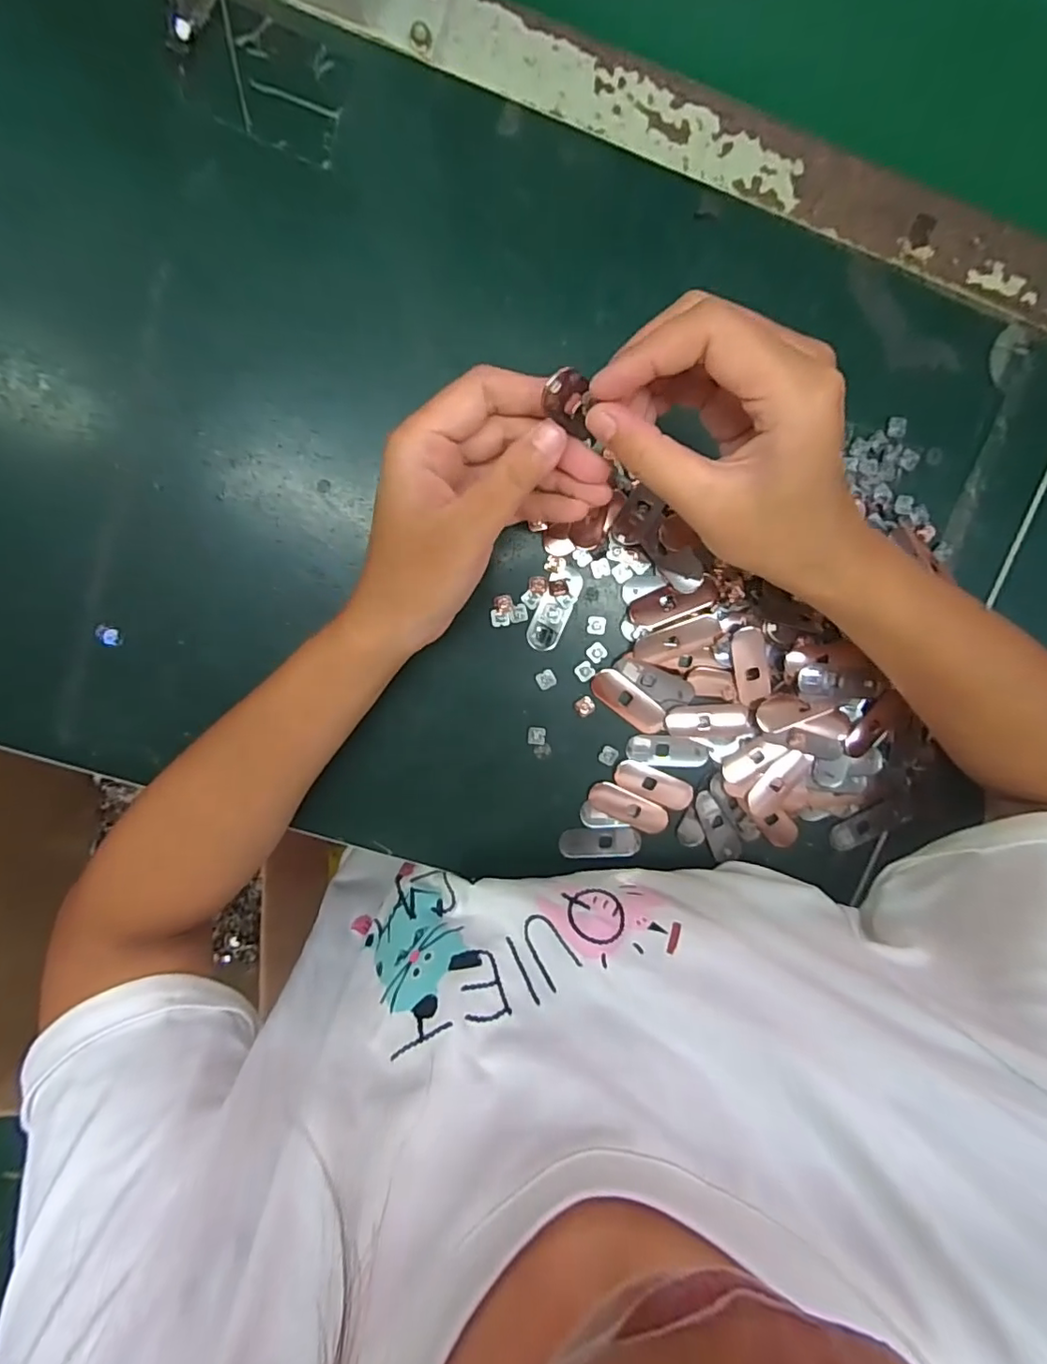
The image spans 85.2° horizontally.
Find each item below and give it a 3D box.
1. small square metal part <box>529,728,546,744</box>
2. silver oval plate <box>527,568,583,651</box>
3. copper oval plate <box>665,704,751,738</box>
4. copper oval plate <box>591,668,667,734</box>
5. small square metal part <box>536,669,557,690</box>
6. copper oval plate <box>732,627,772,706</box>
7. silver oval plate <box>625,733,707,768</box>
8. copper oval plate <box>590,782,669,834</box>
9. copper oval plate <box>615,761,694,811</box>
[{"bbox_3d":[0.008,0.032,0.333,0.010,0.004,0.010,1,99,-3],"label":"small square metal part"},{"bbox_3d":[0.018,-0.041,0.320,0.019,0.004,0.048,22,97,-6],"label":"silver oval plate"},{"bbox_3d":[0.109,0.023,0.334,0.048,0.004,0.017,-9,99,-1],"label":"copper oval plate"},{"bbox_3d":[0.062,0.012,0.331,0.051,0.004,0.018,37,95,-7],"label":"copper oval plate"},{"bbox_3d":[0.013,-0.001,0.327,0.011,0.004,0.011,-31,99,2],"label":"small square metal part"},{"bbox_3d":[0.131,-0.009,0.327,0.019,0.005,0.044,-14,99,0],"label":"copper oval plate"},{"bbox_3d":[0.087,0.041,0.339,0.048,0.004,0.019,3,99,-3],"label":"silver oval plate"},{"bbox_3d":[0.064,0.076,0.342,0.049,0.004,0.019,26,97,-6],"label":"copper oval plate"},{"bbox_3d":[0.079,0.062,0.344,0.052,0.006,0.019,24,97,-6],"label":"copper oval plate"}]

